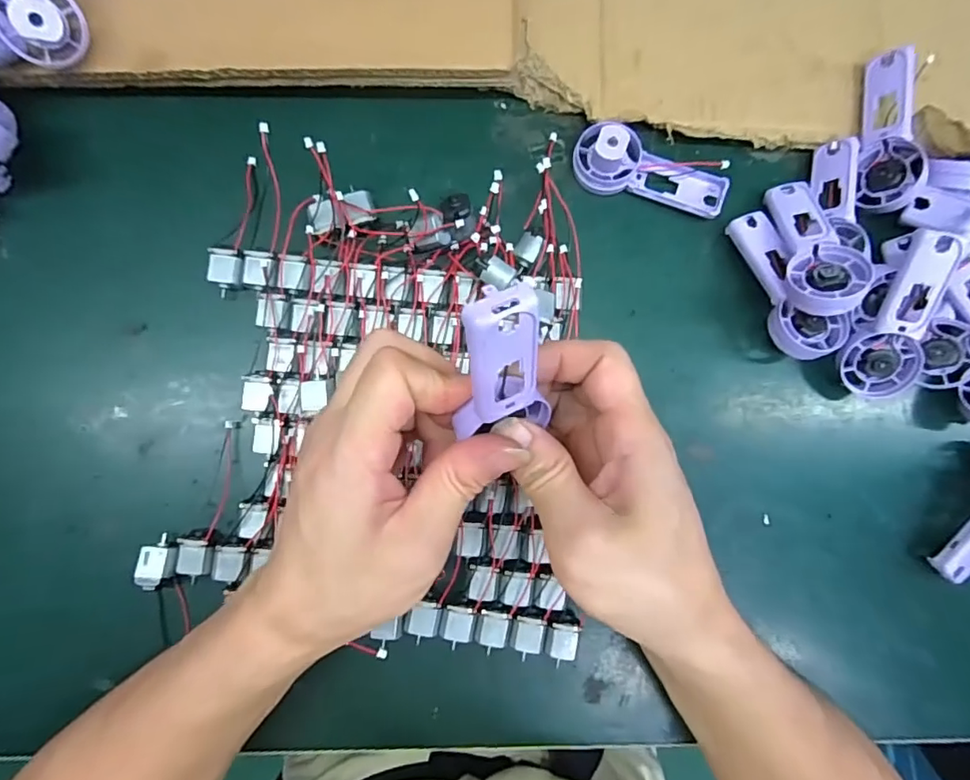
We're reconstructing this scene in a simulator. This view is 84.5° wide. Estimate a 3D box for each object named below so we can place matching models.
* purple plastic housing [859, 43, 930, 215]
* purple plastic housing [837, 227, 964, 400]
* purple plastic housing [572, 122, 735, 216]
[{"bbox_3d":[0.242,-0.154,0.316,0.010,0.030,0.092,0,92,-46],"label":"purple plastic housing"},{"bbox_3d":[0.236,-0.039,0.299,0.048,0.019,0.095,3,118,-2],"label":"purple plastic housing"},{"bbox_3d":[0.101,-0.132,0.320,0.094,0.020,0.033,14,86,-1],"label":"purple plastic housing"}]

